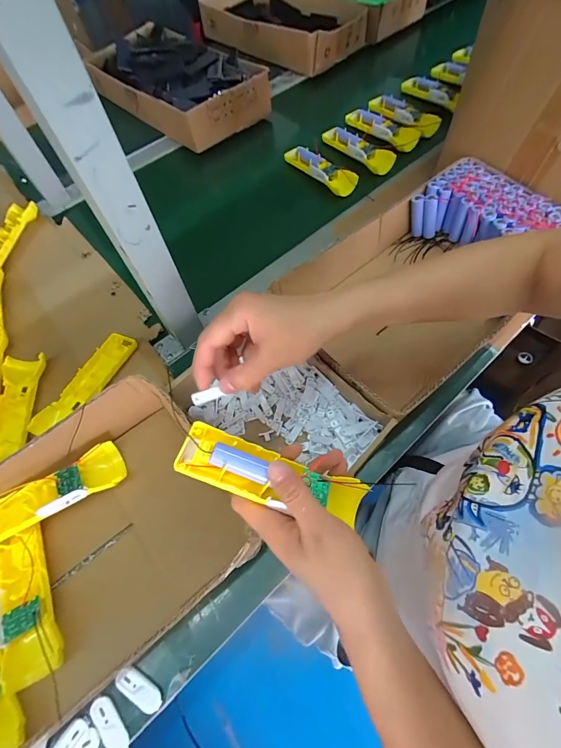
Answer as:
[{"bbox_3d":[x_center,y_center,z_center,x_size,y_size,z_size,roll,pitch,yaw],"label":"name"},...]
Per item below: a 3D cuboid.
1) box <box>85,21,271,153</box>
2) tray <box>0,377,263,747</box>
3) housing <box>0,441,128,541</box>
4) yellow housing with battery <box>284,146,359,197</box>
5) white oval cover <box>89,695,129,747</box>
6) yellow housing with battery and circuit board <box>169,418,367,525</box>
[{"bbox_3d":[-0.218,-0.627,0.735,0.373,0.090,0.226,37,72,19],"label":"box"},{"bbox_3d":[-0.263,0.214,0.334,0.410,0.078,0.229,-37,67,-14],"label":"tray"},{"bbox_3d":[-0.257,0.134,0.373,0.166,0.028,0.049,-29,65,-10],"label":"housing"},{"bbox_3d":[0.074,-0.389,0.646,0.160,0.028,0.048,41,73,21],"label":"yellow housing with battery"},{"bbox_3d":[-0.160,0.331,0.322,0.021,0.005,0.050,-38,67,-14],"label":"white oval cover"},{"bbox_3d":[-0.002,0.086,0.289,0.164,0.030,0.046,20,65,-11],"label":"yellow housing with battery and circuit board"}]

